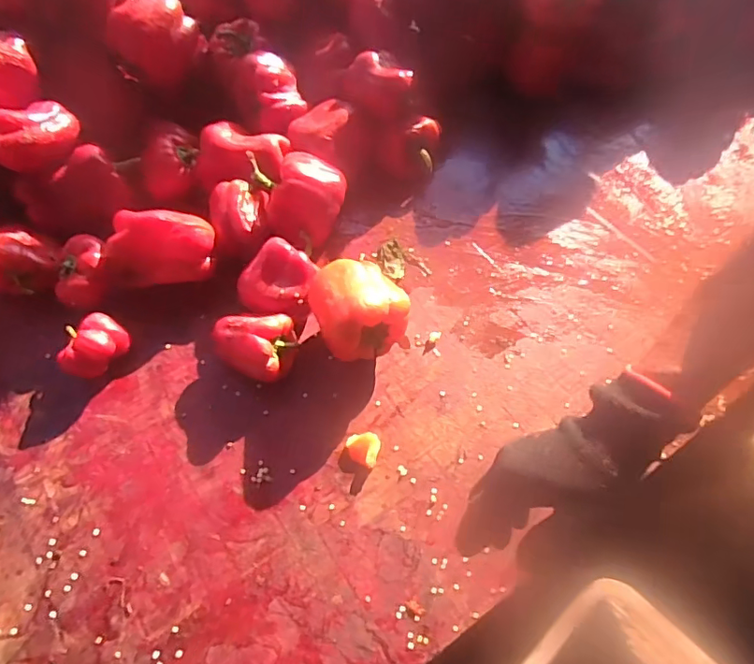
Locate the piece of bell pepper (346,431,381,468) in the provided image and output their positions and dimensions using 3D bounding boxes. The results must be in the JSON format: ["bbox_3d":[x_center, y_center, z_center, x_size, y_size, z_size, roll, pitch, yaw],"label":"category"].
[{"bbox_3d":[-0.013,0.106,0.481,0.031,0.013,0.029,1,64,-2],"label":"piece of bell pepper"}]

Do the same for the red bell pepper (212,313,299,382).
[{"bbox_3d":[-0.116,0.009,0.503,0.080,0.050,0.062,23,65,9],"label":"red bell pepper"}]

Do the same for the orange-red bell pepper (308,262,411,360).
[{"bbox_3d":[-0.018,-0.021,0.504,0.082,0.085,0.085,1,61,-1],"label":"orange-red bell pepper"}]

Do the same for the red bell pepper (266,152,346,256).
[{"bbox_3d":[-0.070,-0.141,0.548,0.069,0.062,0.096,15,64,5],"label":"red bell pepper"}]

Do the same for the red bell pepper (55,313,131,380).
[{"bbox_3d":[-0.272,0.013,0.501,0.054,0.044,0.062,41,69,16],"label":"red bell pepper"}]

